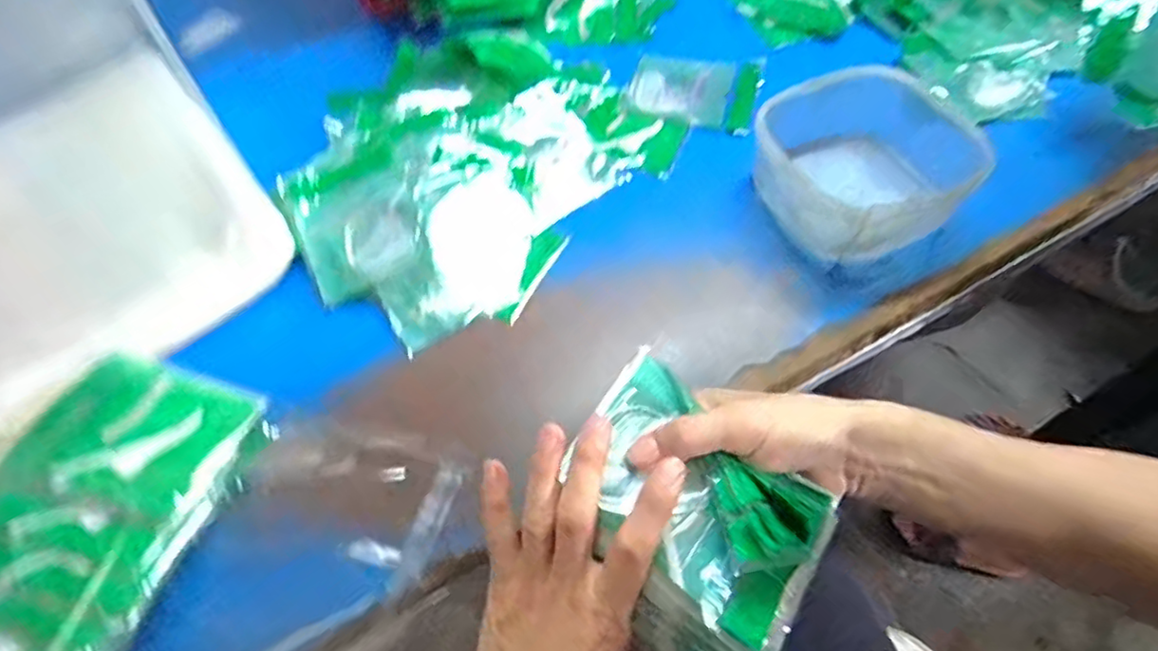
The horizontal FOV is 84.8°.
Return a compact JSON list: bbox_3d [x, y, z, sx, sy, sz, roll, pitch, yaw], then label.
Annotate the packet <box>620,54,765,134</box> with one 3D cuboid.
[{"bbox_3d":[0.119,-0.251,0.668,0.135,0.006,0.111,15,60,12],"label":"packet"}]

